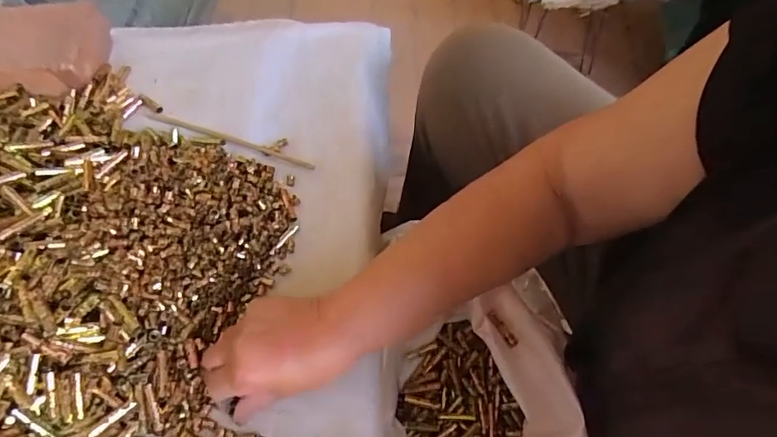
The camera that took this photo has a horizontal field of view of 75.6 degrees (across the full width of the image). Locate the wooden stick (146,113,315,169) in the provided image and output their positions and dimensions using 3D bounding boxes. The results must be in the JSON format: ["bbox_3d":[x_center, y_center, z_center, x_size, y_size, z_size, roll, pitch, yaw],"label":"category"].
[{"bbox_3d":[-0.183,-0.093,0.572,0.214,0.006,0.013,18,65,11],"label":"wooden stick"}]

